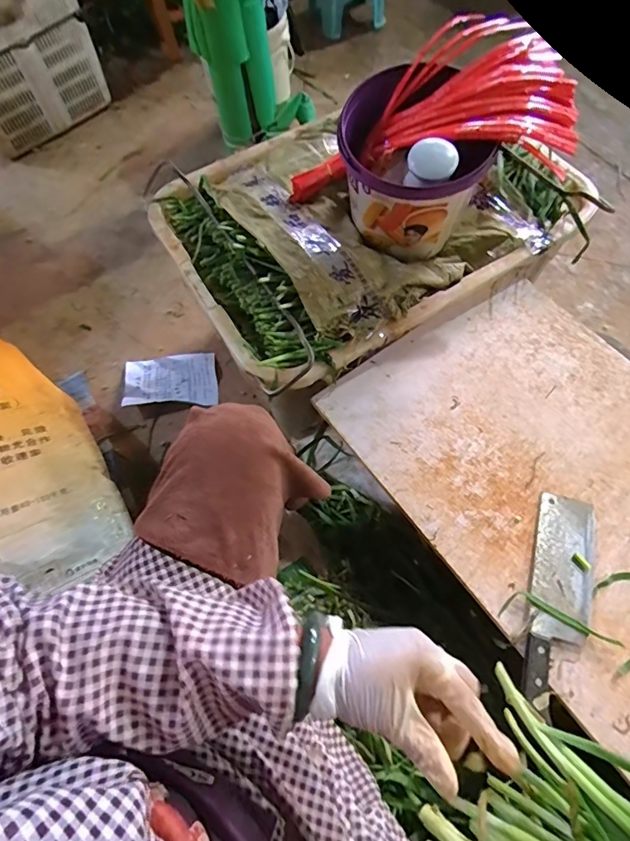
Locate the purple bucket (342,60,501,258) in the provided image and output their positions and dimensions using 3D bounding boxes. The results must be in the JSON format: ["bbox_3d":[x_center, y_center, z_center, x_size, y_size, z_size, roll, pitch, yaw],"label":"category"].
[{"bbox_3d":[0.136,-0.342,0.671,0.180,0.188,0.182,-24,66,-7],"label":"purple bucket"}]

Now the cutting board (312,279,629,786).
[{"bbox_3d":[0.351,0.097,0.590,0.401,0.008,0.648,-35,68,-12],"label":"cutting board"}]

